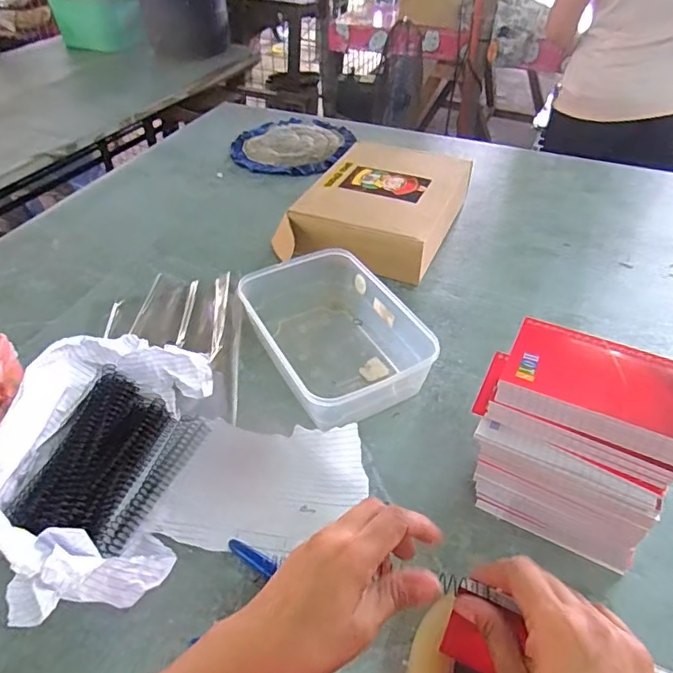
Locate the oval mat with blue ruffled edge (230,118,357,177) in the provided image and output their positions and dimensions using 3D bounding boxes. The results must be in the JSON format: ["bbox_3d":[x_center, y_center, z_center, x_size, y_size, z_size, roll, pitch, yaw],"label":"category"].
[{"bbox_3d":[-0.090,-0.399,1.087,0.230,0.008,0.254,12,44,13],"label":"oval mat with blue ruffled edge"}]

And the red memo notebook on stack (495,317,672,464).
[{"bbox_3d":[0.194,0.034,0.389,0.128,0.022,0.083,22,48,21],"label":"red memo notebook on stack"}]

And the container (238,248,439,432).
[{"bbox_3d":[-0.005,-0.005,0.622,0.153,0.070,0.237,-18,45,-18],"label":"container"}]

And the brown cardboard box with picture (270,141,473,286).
[{"bbox_3d":[0.064,-0.196,0.822,0.221,0.079,0.335,18,46,19],"label":"brown cardboard box with picture"}]

